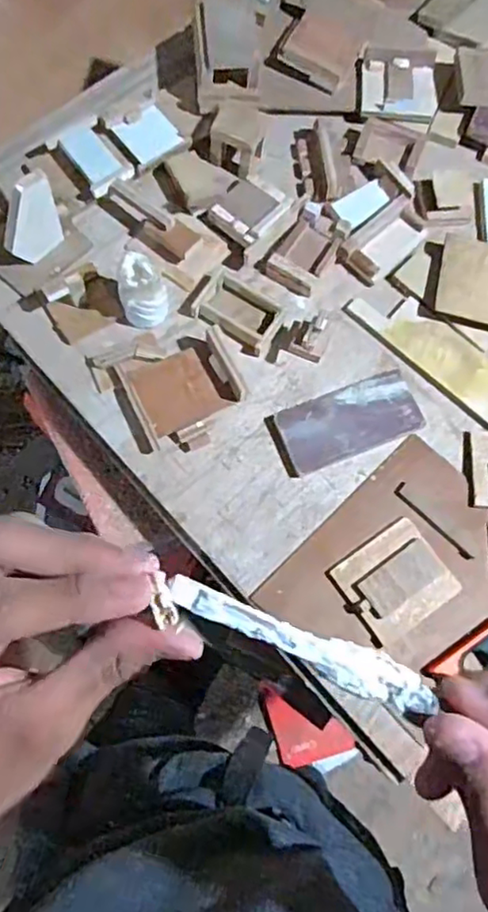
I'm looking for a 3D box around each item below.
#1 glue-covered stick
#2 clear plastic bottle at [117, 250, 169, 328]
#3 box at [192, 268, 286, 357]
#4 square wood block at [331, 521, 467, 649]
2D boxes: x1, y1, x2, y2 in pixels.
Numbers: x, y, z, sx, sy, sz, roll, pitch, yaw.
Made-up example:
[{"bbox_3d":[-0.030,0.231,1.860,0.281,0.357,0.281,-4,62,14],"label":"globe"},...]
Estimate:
[{"bbox_3d":[0.019,0.063,0.208,0.093,0.005,0.015,22,70,5],"label":"glue-covered stick"},{"bbox_3d":[-0.137,-0.223,0.840,0.058,0.090,0.056,1,73,-2],"label":"clear plastic bottle"},{"bbox_3d":[-0.009,-0.205,0.877,0.116,0.024,0.078,32,74,7],"label":"box"},{"bbox_3d":[0.193,0.157,0.783,0.125,0.016,0.112,-33,77,-12],"label":"square wood block"}]

